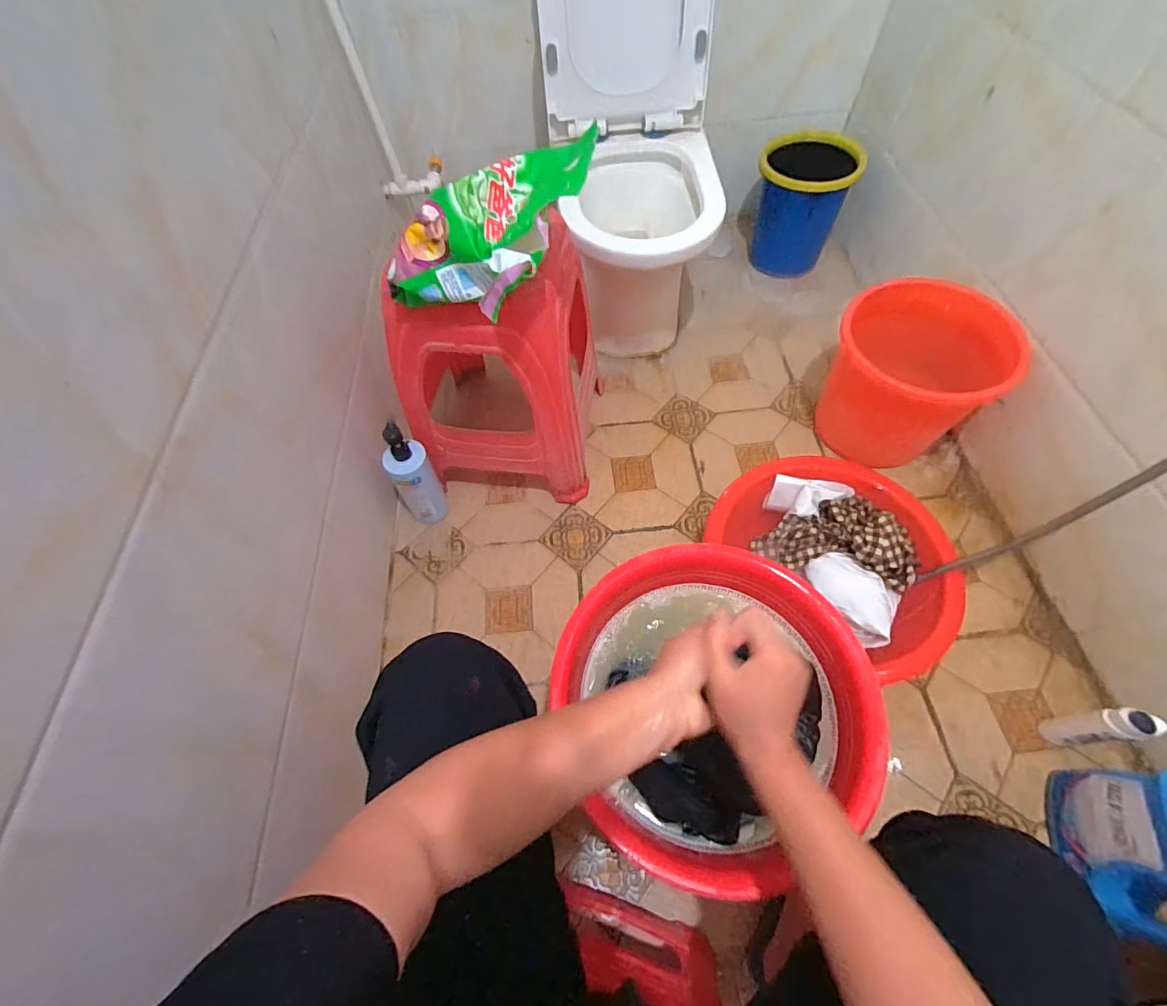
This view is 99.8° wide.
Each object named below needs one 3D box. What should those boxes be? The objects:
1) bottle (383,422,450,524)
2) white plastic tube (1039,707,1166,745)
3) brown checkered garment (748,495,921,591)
[{"bbox_3d":[-0.338,-0.040,1.001,0.085,0.272,0.074,-25,62,-10],"label":"bottle"},{"bbox_3d":[0.805,0.354,0.774,0.059,0.179,0.040,-8,60,0],"label":"white plastic tube"},{"bbox_3d":[0.470,0.053,0.898,0.281,0.067,0.174,13,62,11],"label":"brown checkered garment"}]

